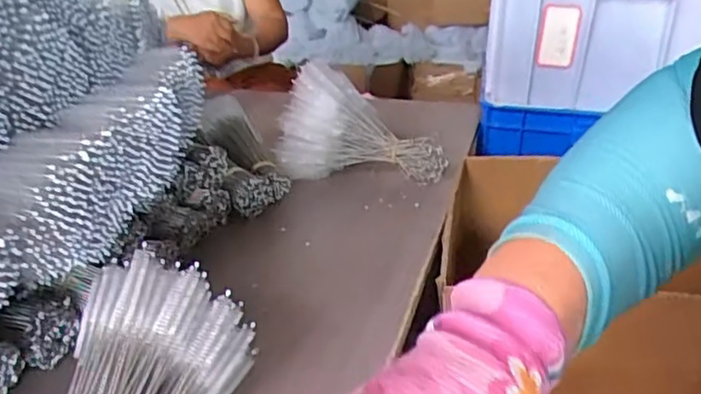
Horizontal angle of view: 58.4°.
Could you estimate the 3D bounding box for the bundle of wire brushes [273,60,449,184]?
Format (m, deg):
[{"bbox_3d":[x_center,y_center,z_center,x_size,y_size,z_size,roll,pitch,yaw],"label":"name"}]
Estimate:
[{"bbox_3d":[0.016,-0.085,0.810,0.213,0.141,0.058,3,21,1],"label":"bundle of wire brushes"}]

